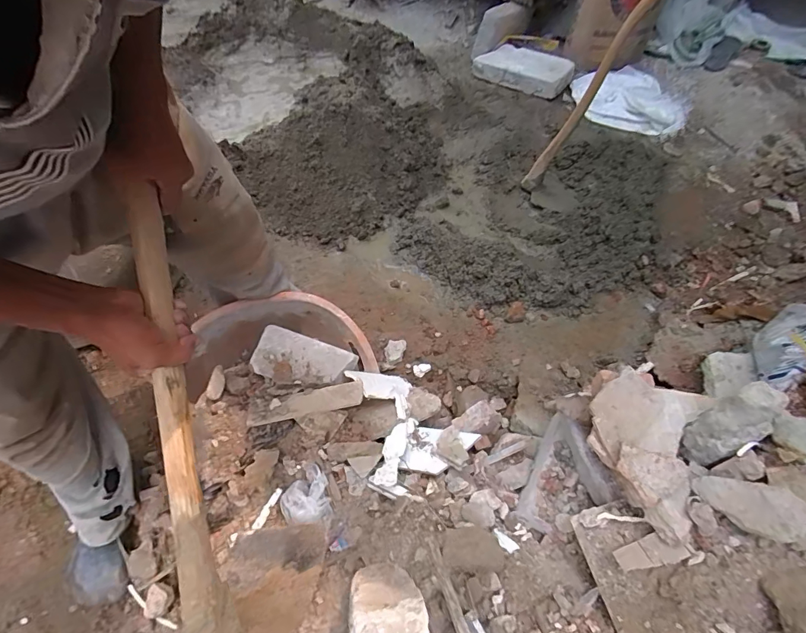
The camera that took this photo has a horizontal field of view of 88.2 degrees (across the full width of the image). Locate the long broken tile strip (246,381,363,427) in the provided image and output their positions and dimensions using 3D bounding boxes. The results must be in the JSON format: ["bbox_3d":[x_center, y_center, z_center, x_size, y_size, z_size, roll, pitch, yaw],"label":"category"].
[{"bbox_3d":[-0.183,0.162,0.780,0.212,0.015,0.050,-9,55,-10],"label":"long broken tile strip"}]

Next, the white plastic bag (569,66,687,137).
[{"bbox_3d":[0.828,-0.792,1.530,0.222,0.115,0.399,-30,61,-23],"label":"white plastic bag"}]

